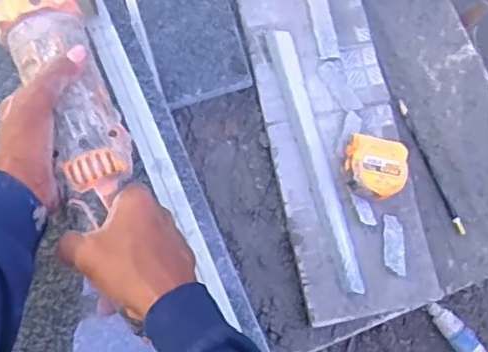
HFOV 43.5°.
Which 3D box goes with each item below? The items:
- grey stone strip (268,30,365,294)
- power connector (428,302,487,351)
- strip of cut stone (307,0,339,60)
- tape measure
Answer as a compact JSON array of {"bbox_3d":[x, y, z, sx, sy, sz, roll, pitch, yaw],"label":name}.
[{"bbox_3d":[0.072,-0.019,0.603,0.023,0.021,0.267,-15,76,-5],"label":"grey stone strip"},{"bbox_3d":[0.474,0.357,1.325,0.053,0.040,0.203,-40,82,-10],"label":"power connector"},{"bbox_3d":[0.076,-0.182,0.639,0.018,0.011,0.125,-11,78,-4],"label":"strip of cut stone"},{"bbox_3d":[0.127,-0.006,0.599,0.061,0.044,0.061,9,77,0],"label":"tape measure"}]

